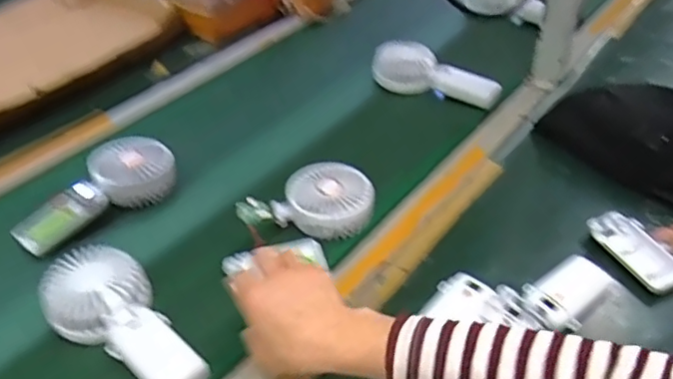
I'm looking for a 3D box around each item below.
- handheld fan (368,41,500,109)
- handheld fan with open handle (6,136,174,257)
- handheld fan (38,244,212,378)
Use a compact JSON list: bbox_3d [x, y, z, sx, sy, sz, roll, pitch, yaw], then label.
[{"bbox_3d":[0.141,-0.164,0.845,0.185,0.061,0.055,24,46,31],"label":"handheld fan"},{"bbox_3d":[-0.270,0.000,0.661,0.179,0.050,0.073,-29,45,-28],"label":"handheld fan with open handle"},{"bbox_3d":[-0.192,0.118,0.509,0.093,0.046,0.181,-29,45,-28],"label":"handheld fan"}]

